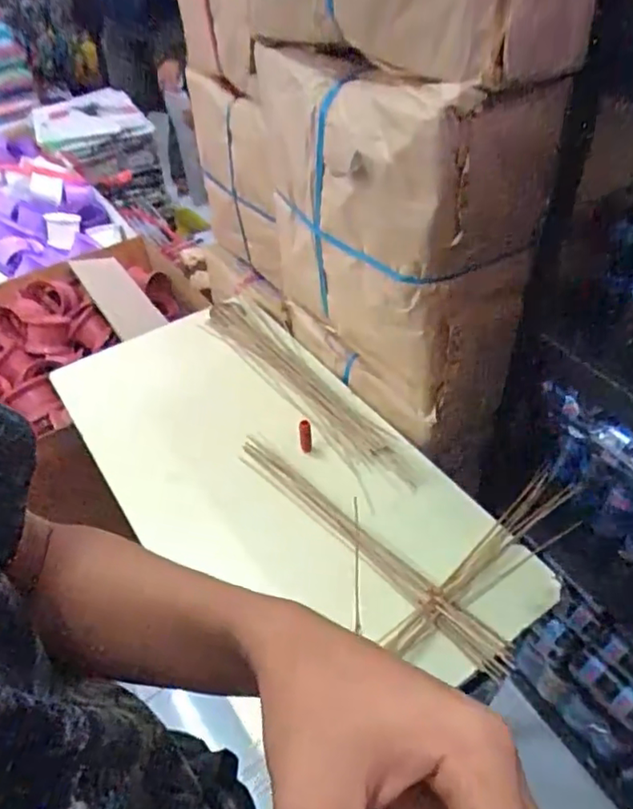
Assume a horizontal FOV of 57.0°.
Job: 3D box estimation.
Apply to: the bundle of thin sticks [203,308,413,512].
[{"bbox_3d":[-0.027,-0.034,0.974,0.107,0.021,0.537,-26,49,-21],"label":"bundle of thin sticks"}]

